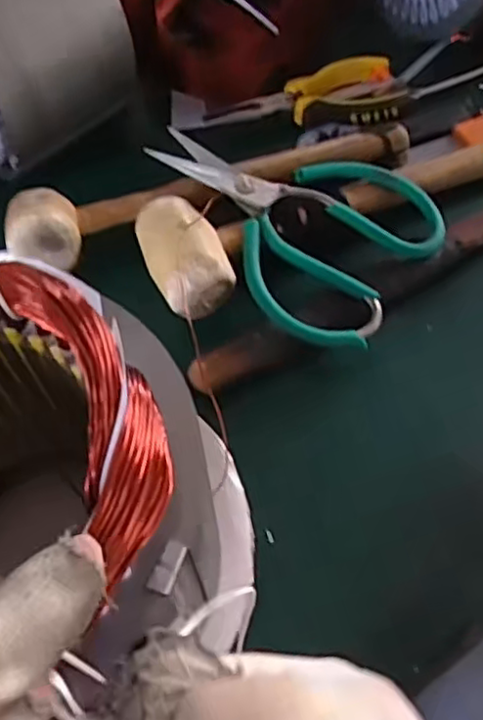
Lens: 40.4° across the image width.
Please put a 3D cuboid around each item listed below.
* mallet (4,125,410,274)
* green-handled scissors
[{"bbox_3d":[-0.017,-0.114,0.423,0.262,0.043,0.051,-21,59,-9],"label":"mallet"},{"bbox_3d":[0.024,-0.091,0.396,0.174,0.022,0.124,30,64,20],"label":"green-handled scissors"}]

